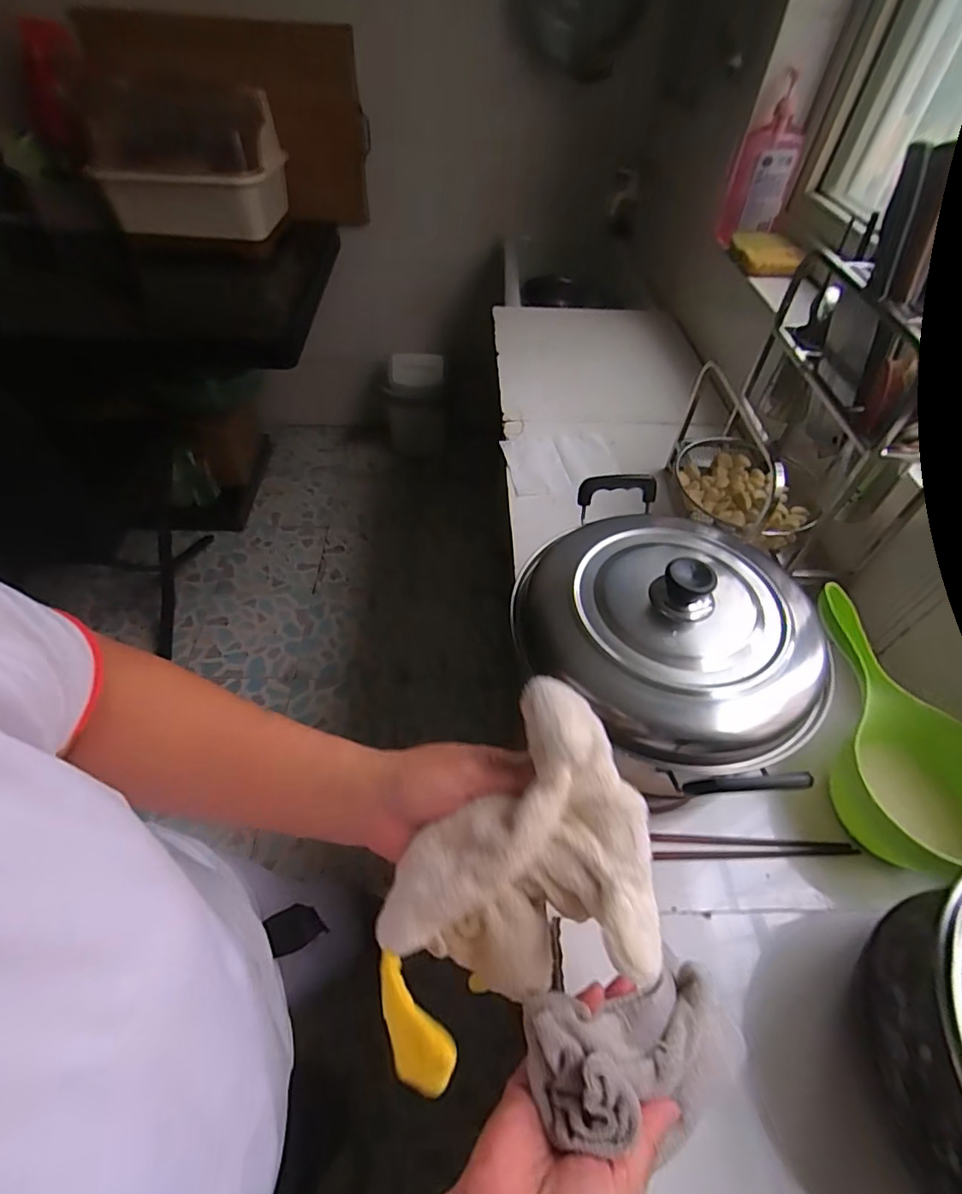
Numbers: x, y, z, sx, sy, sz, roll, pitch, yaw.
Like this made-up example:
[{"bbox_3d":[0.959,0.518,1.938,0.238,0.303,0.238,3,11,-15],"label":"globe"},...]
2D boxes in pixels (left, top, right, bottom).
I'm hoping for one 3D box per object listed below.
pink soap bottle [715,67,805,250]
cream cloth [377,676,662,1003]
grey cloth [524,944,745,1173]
[{"bbox_3d":[0.507,-0.766,0.960,0.098,0.233,0.069,22,53,13],"label":"pink soap bottle"},{"bbox_3d":[0.019,0.131,0.293,0.138,0.112,0.131,-2,52,-6],"label":"cream cloth"},{"bbox_3d":[0.088,0.246,0.286,0.120,0.037,0.073,5,49,-22],"label":"grey cloth"}]

